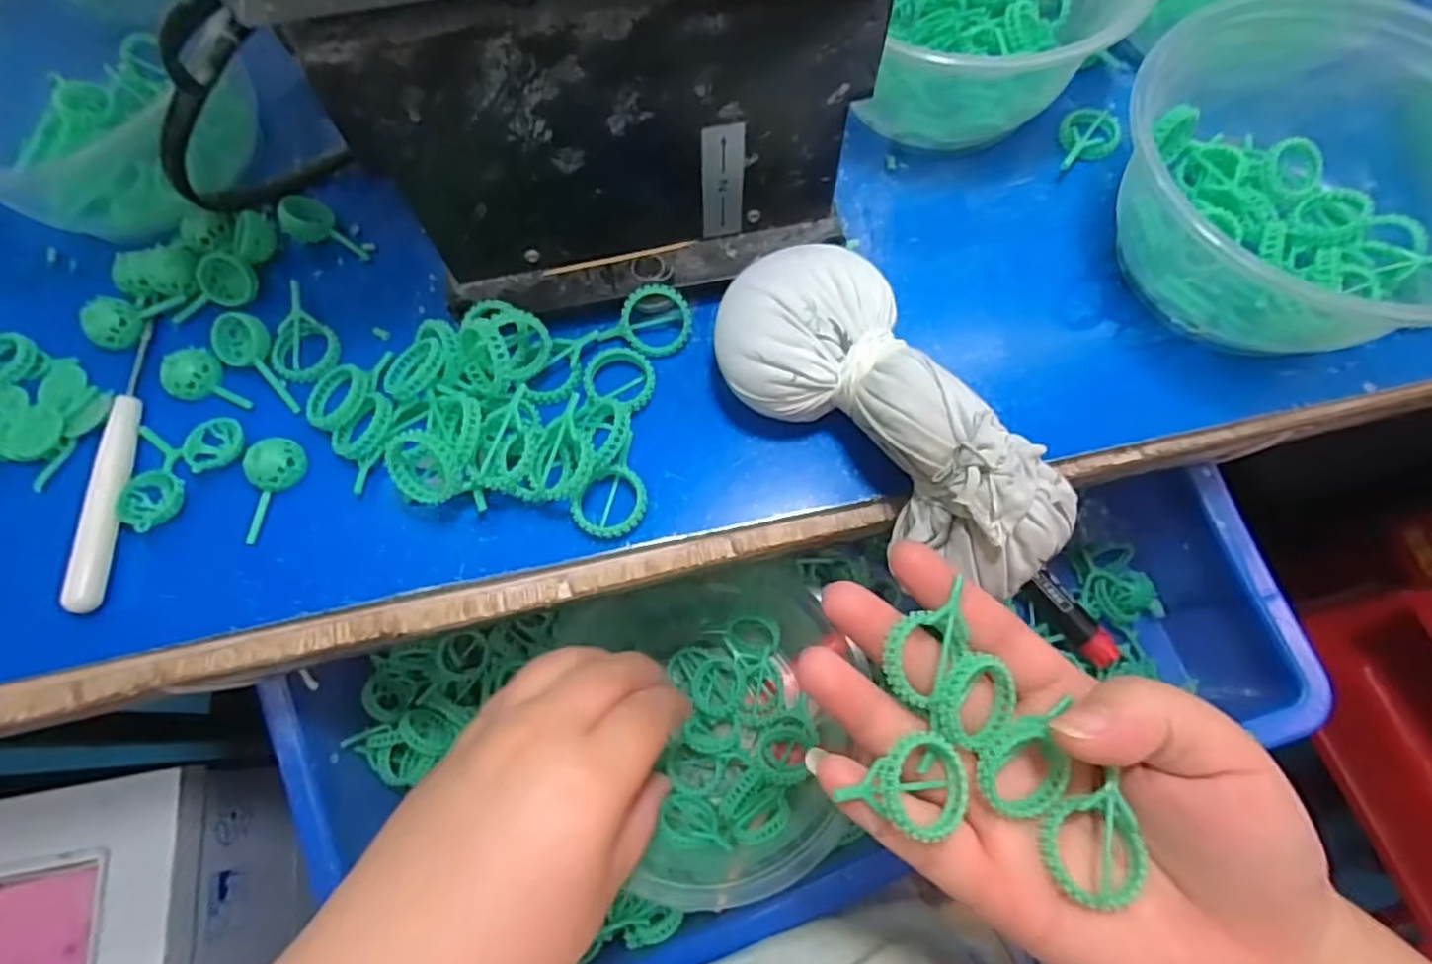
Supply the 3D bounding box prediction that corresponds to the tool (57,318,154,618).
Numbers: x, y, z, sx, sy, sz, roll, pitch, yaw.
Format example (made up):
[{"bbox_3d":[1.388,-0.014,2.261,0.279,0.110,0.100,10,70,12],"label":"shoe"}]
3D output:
[{"bbox_3d":[-0.222,-0.010,0.248,0.011,0.008,0.113,-8,70,-2],"label":"tool"}]

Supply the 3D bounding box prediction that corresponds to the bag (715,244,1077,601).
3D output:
[{"bbox_3d":[0.061,-0.024,0.231,0.140,0.042,0.069,41,76,14],"label":"bag"}]

